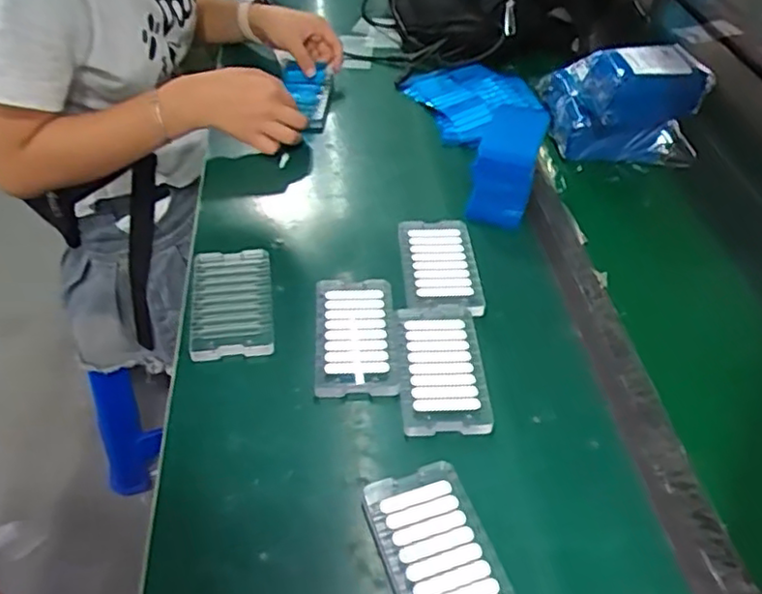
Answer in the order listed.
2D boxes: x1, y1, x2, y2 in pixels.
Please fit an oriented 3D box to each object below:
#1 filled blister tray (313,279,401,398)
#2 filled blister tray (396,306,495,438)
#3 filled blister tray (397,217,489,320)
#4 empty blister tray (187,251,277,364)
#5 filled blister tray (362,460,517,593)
[{"bbox_3d":[-0.021,0.031,0.552,0.069,0.014,0.115,0,46,-3],"label":"filled blister tray"},{"bbox_3d":[0.048,0.057,0.531,0.069,0.013,0.120,-1,46,-4],"label":"filled blister tray"},{"bbox_3d":[0.055,-0.031,0.611,0.067,0.008,0.119,-1,46,-4],"label":"filled blister tray"},{"bbox_3d":[-0.130,0.002,0.571,0.068,0.016,0.118,-4,46,-8],"label":"empty blister tray"},{"bbox_3d":[0.038,0.168,0.421,0.070,0.014,0.121,-13,48,-16],"label":"filled blister tray"}]

